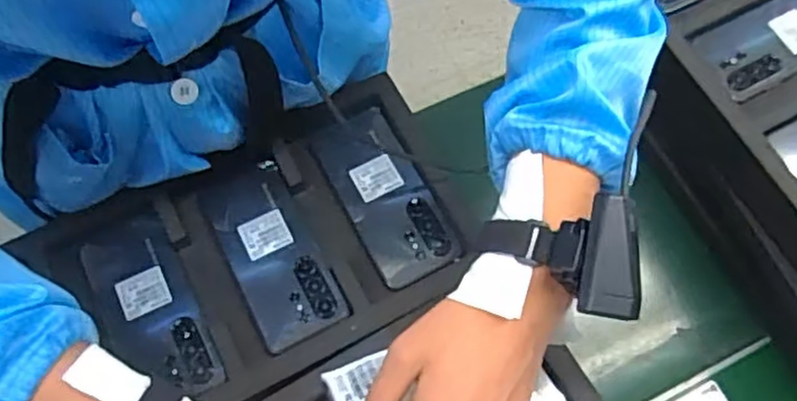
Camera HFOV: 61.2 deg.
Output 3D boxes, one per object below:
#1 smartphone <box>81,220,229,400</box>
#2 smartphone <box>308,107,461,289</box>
[{"bbox_3d":[-0.216,0.097,0.574,0.078,0.005,0.159,-26,71,-10],"label":"smartphone"},{"bbox_3d":[-0.013,-0.006,0.619,0.074,0.010,0.168,-26,71,-10],"label":"smartphone"}]

